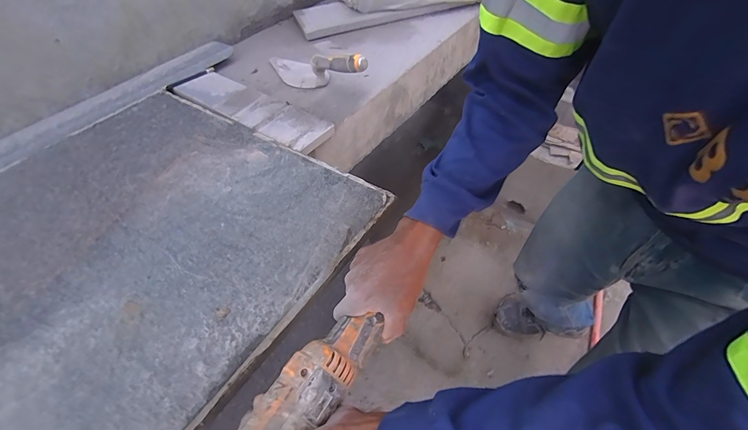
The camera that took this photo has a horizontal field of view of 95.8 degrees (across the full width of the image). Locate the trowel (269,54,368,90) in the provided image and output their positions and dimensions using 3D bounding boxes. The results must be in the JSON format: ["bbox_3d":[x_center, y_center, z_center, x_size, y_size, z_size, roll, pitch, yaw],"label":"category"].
[{"bbox_3d":[-0.129,-0.307,0.718,0.074,0.067,0.320,-40,38,-27],"label":"trowel"}]

